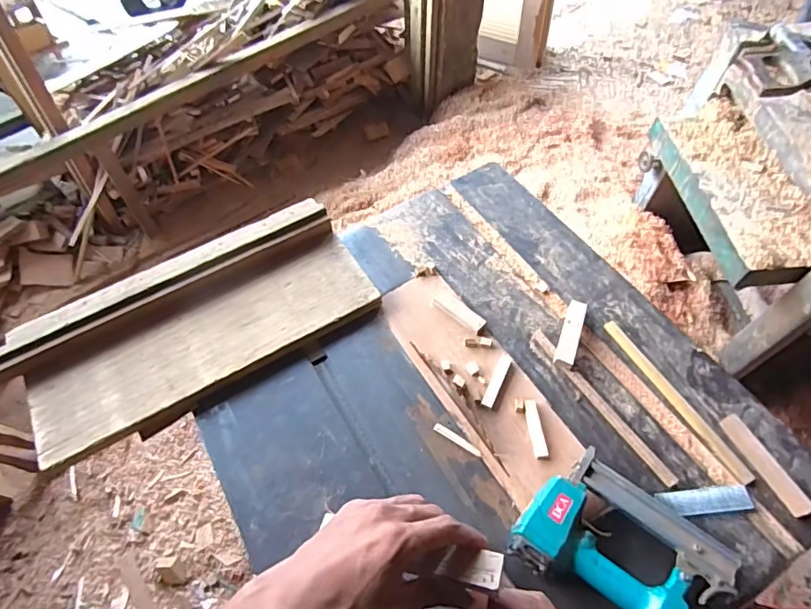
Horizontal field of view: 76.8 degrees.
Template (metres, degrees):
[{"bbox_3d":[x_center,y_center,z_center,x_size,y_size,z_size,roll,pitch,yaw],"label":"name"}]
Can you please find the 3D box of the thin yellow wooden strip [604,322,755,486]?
[{"bbox_3d":[0.383,0.133,0.736,0.020,0.013,0.274,-25,60,-15],"label":"thin yellow wooden strip"}]

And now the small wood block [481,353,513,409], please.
[{"bbox_3d":[0.137,0.111,0.758,0.018,0.008,0.093,23,60,14],"label":"small wood block"}]

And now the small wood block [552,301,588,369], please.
[{"bbox_3d":[0.255,0.042,0.784,0.028,0.020,0.126,19,59,12],"label":"small wood block"}]

